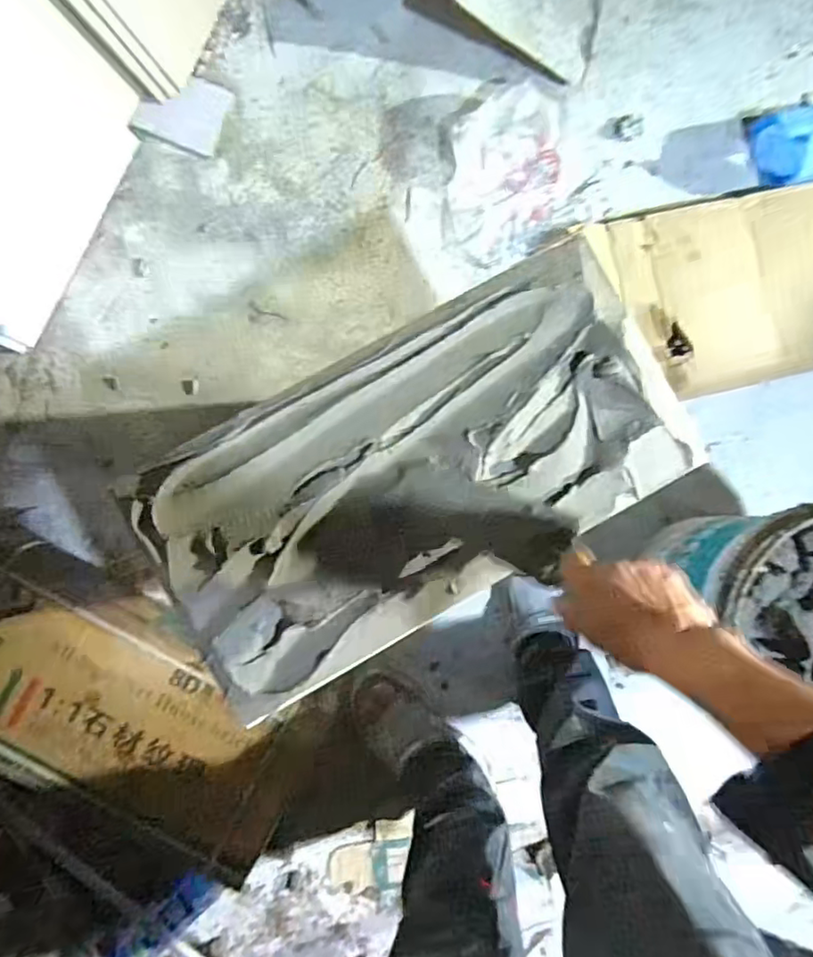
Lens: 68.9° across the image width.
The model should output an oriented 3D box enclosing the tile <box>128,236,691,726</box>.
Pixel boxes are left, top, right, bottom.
[{"bbox_3d":[0.011,-0.010,0.652,0.580,0.044,0.305,-30,89,-5],"label":"tile"}]

